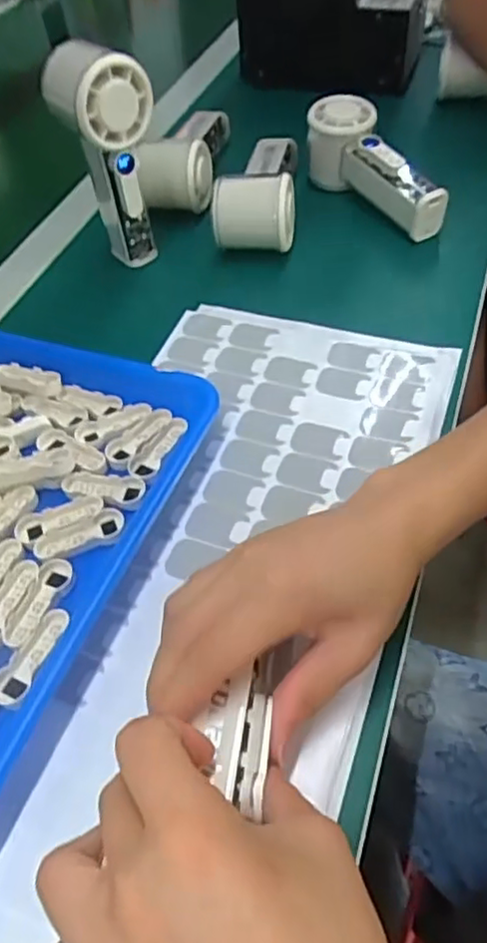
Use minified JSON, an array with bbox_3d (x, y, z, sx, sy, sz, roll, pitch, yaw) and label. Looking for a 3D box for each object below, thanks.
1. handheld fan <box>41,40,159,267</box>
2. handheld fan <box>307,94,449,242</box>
[{"bbox_3d":[-0.097,-0.228,0.493,0.059,0.167,0.063,-27,55,-15],"label":"handheld fan"},{"bbox_3d":[0.109,-0.255,0.539,0.053,0.064,0.153,-27,55,-15],"label":"handheld fan"}]

